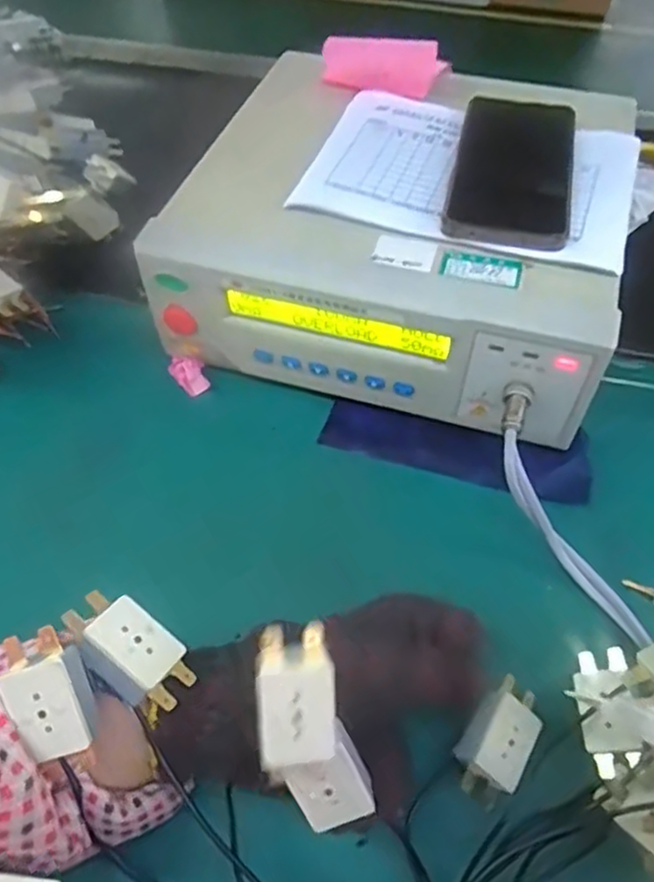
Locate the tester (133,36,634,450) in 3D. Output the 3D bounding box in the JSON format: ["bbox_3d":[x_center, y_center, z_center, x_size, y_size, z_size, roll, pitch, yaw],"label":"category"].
[{"bbox_3d":[0.056,-0.163,0.508,0.293,0.116,0.264,14,54,11],"label":"tester"}]

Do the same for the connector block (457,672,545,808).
[{"bbox_3d":[0.085,0.146,0.331,0.056,0.012,0.032,-45,100,-22],"label":"connector block"}]

